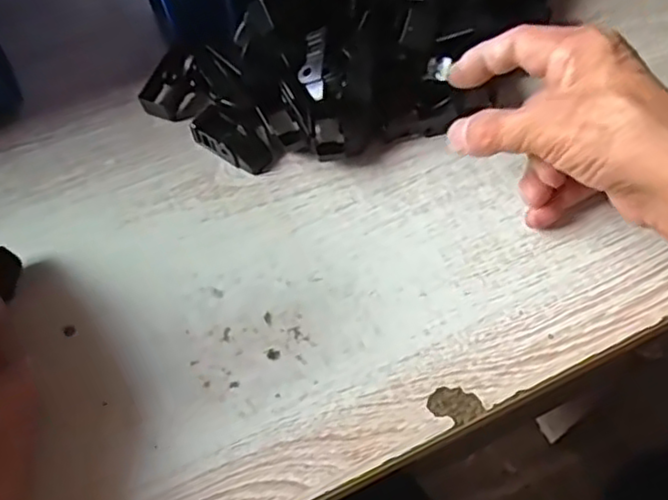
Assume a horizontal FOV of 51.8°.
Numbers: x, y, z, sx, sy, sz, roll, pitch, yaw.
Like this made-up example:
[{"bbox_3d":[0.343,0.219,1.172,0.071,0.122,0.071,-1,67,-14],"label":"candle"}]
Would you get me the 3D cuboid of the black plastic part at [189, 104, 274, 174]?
[{"bbox_3d":[-0.062,-0.068,0.420,0.050,0.015,0.022,31,68,16],"label":"black plastic part"}]

